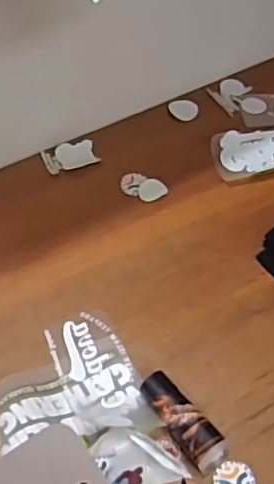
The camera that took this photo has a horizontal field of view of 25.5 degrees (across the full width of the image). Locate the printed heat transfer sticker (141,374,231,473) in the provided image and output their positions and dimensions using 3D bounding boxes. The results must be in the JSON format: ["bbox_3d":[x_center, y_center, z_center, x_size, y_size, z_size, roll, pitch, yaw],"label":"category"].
[{"bbox_3d":[0.063,0.245,0.832,0.056,0.049,0.147,-31,60,-24],"label":"printed heat transfer sticker"}]

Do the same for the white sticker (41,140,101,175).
[{"bbox_3d":[-0.127,-0.165,1.159,0.101,0.010,0.061,-18,64,-15],"label":"white sticker"}]

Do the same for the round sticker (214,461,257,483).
[{"bbox_3d":[0.131,0.319,0.801,0.055,0.006,0.052,0,49,0],"label":"round sticker"}]

